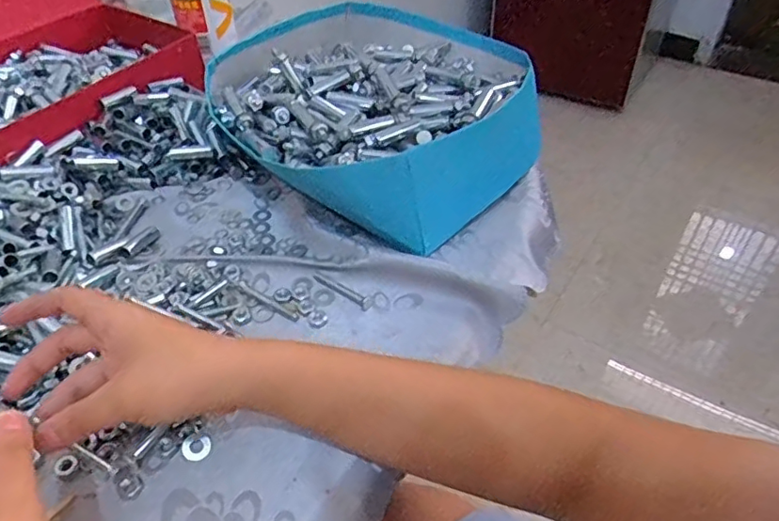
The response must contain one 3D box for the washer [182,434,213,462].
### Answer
[{"bbox_3d":[-0.121,0.116,0.353,0.017,0.004,0.018,0,45,0],"label":"washer"}]

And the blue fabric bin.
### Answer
[{"bbox_3d":[-0.015,-0.147,0.548,0.287,0.094,0.279,33,54,28],"label":"blue fabric bin"}]

